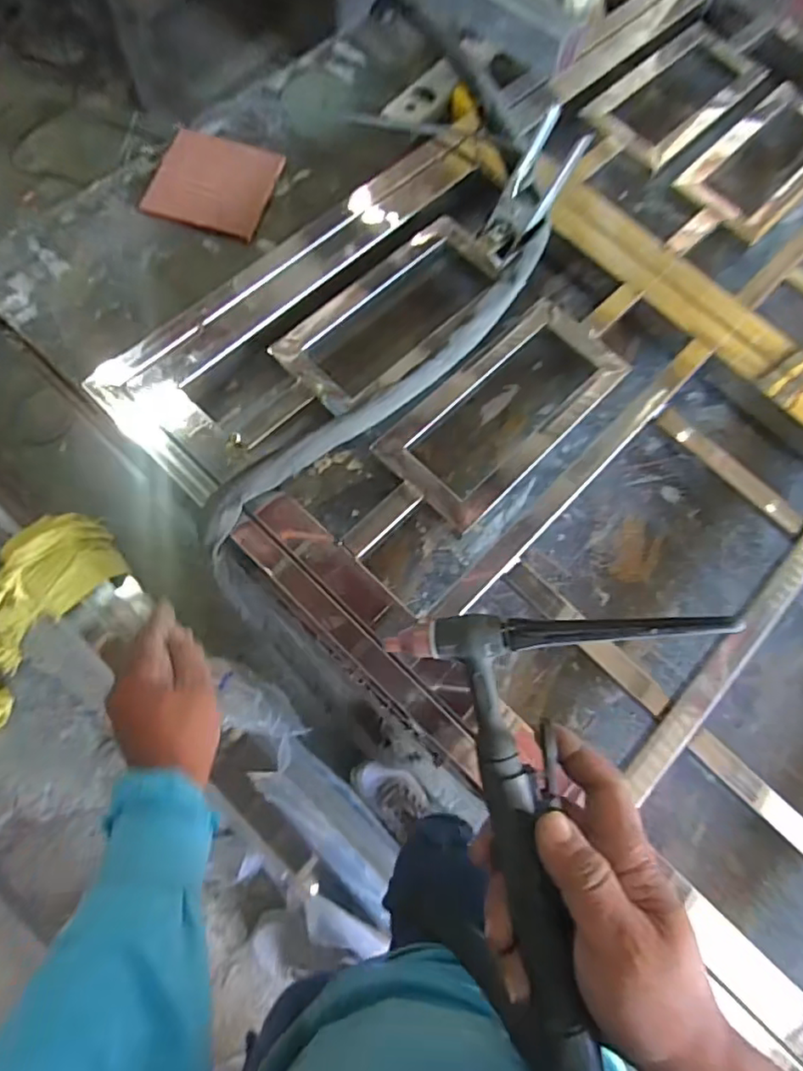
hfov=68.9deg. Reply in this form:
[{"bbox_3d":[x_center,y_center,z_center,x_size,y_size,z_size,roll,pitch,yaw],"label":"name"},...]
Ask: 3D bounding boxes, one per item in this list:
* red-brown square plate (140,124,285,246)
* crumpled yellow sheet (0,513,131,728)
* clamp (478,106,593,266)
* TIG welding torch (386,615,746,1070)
[{"bbox_3d":[-0.231,-0.439,0.730,0.134,0.010,0.141,17,74,-7],"label":"red-brown square plate"},{"bbox_3d":[-0.752,0.163,1.140,0.190,0.125,0.465,37,95,10],"label":"crumpled yellow sheet"},{"bbox_3d":[0.145,-0.379,0.653,0.048,0.154,0.067,-28,72,-44],"label":"clamp"},{"bbox_3d":[0.082,0.150,0.283,0.153,0.047,0.222,-3,81,-4],"label":"TIG welding torch"}]

